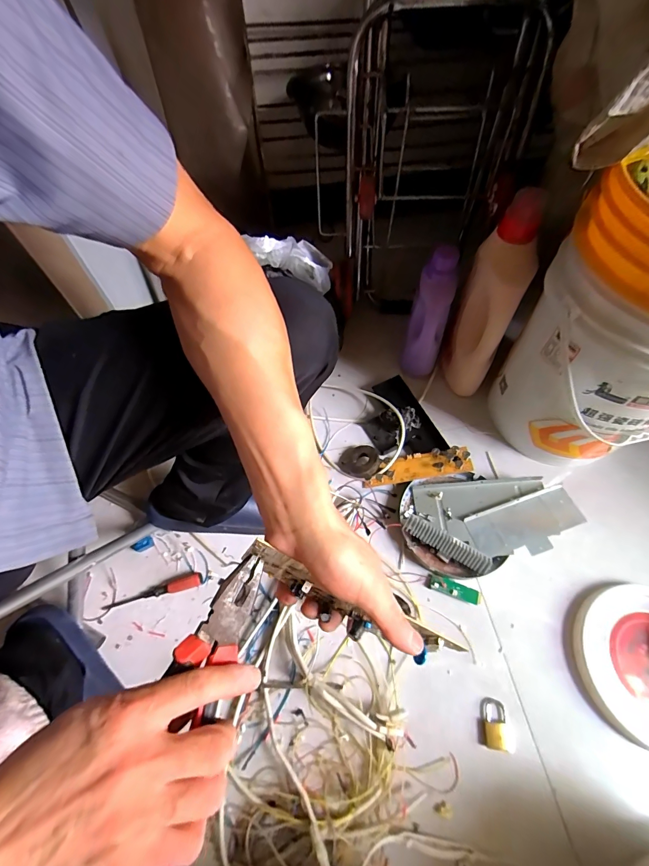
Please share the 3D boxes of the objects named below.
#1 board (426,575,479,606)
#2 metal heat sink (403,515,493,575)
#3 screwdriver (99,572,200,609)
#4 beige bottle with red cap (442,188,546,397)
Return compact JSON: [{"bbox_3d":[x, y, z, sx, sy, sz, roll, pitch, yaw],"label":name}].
[{"bbox_3d":[0.217,0.263,0.617,0.086,0.004,0.024,17,62,11],"label":"board"},{"bbox_3d":[0.214,0.195,0.642,0.151,0.030,0.035,28,65,17],"label":"metal heat sink"},{"bbox_3d":[-0.295,0.276,0.628,0.169,0.018,0.021,-16,61,-7],"label":"screwdriver"},{"bbox_3d":[0.295,-0.225,0.677,0.094,0.339,0.119,14,62,10],"label":"beige bottle with red cap"}]

